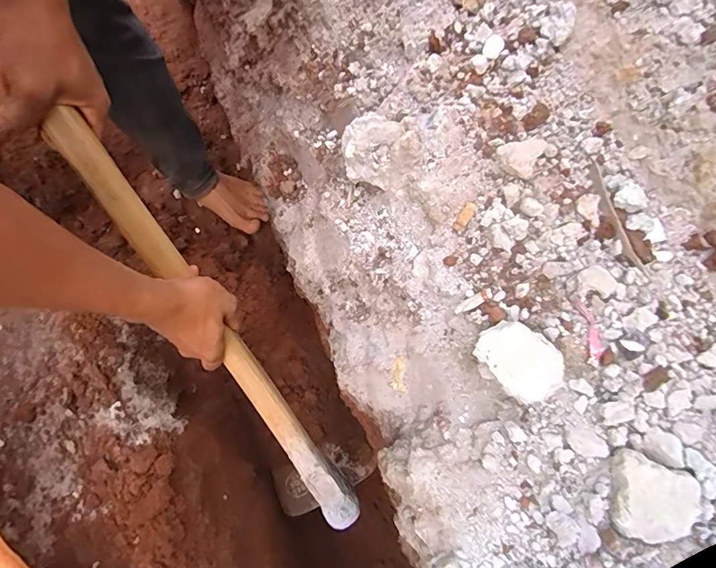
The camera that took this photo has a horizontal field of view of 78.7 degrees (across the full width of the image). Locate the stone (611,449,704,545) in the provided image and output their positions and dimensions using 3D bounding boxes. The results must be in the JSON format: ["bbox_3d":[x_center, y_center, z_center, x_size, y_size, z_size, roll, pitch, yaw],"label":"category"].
[{"bbox_3d":[0.193,0.144,0.291,0.043,0.027,0.051,25,81,4],"label":"stone"}]

